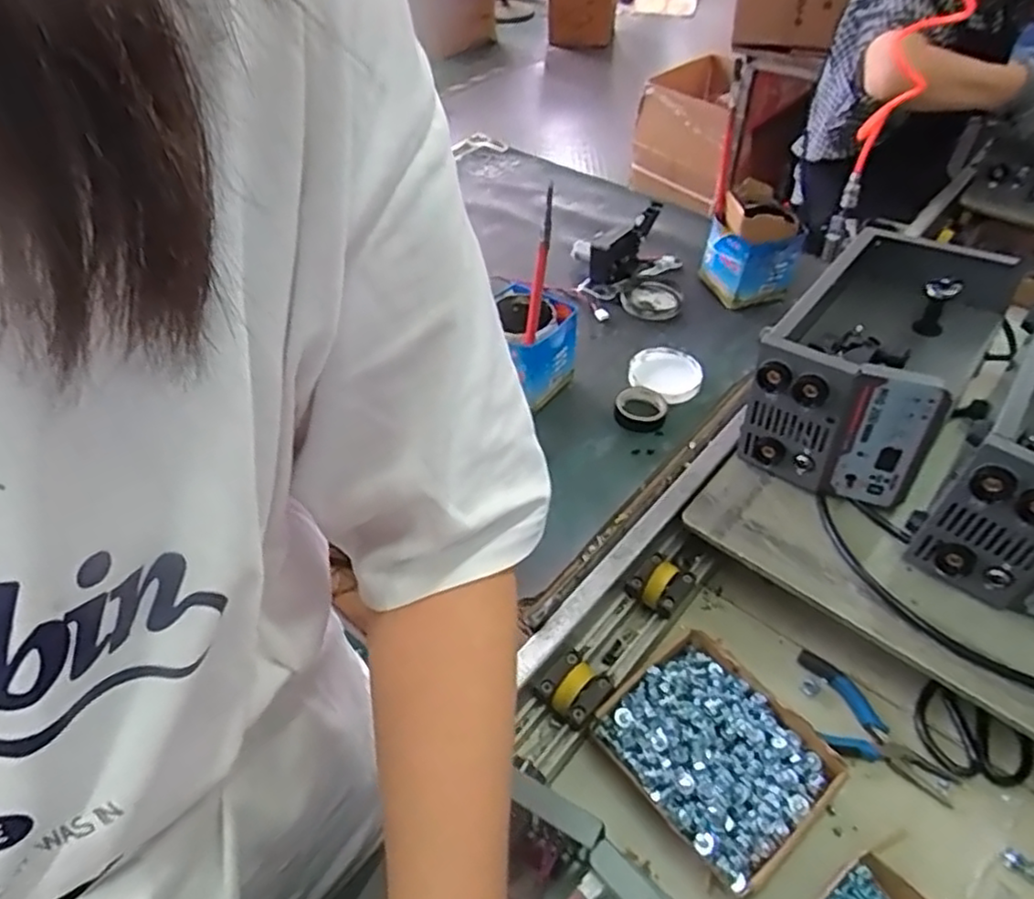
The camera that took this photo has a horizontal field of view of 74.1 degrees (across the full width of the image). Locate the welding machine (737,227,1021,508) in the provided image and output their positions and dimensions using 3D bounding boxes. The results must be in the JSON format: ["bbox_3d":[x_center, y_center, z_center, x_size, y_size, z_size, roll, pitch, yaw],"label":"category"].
[{"bbox_3d":[0.389,-0.096,0.746,0.164,0.171,0.301,31,53,24],"label":"welding machine"}]

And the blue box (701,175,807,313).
[{"bbox_3d":[0.320,-0.275,0.932,0.086,0.130,0.111,-15,49,-15],"label":"blue box"}]

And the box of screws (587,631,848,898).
[{"bbox_3d":[0.169,0.262,0.596,0.144,0.032,0.174,-31,55,-27],"label":"box of screws"}]

